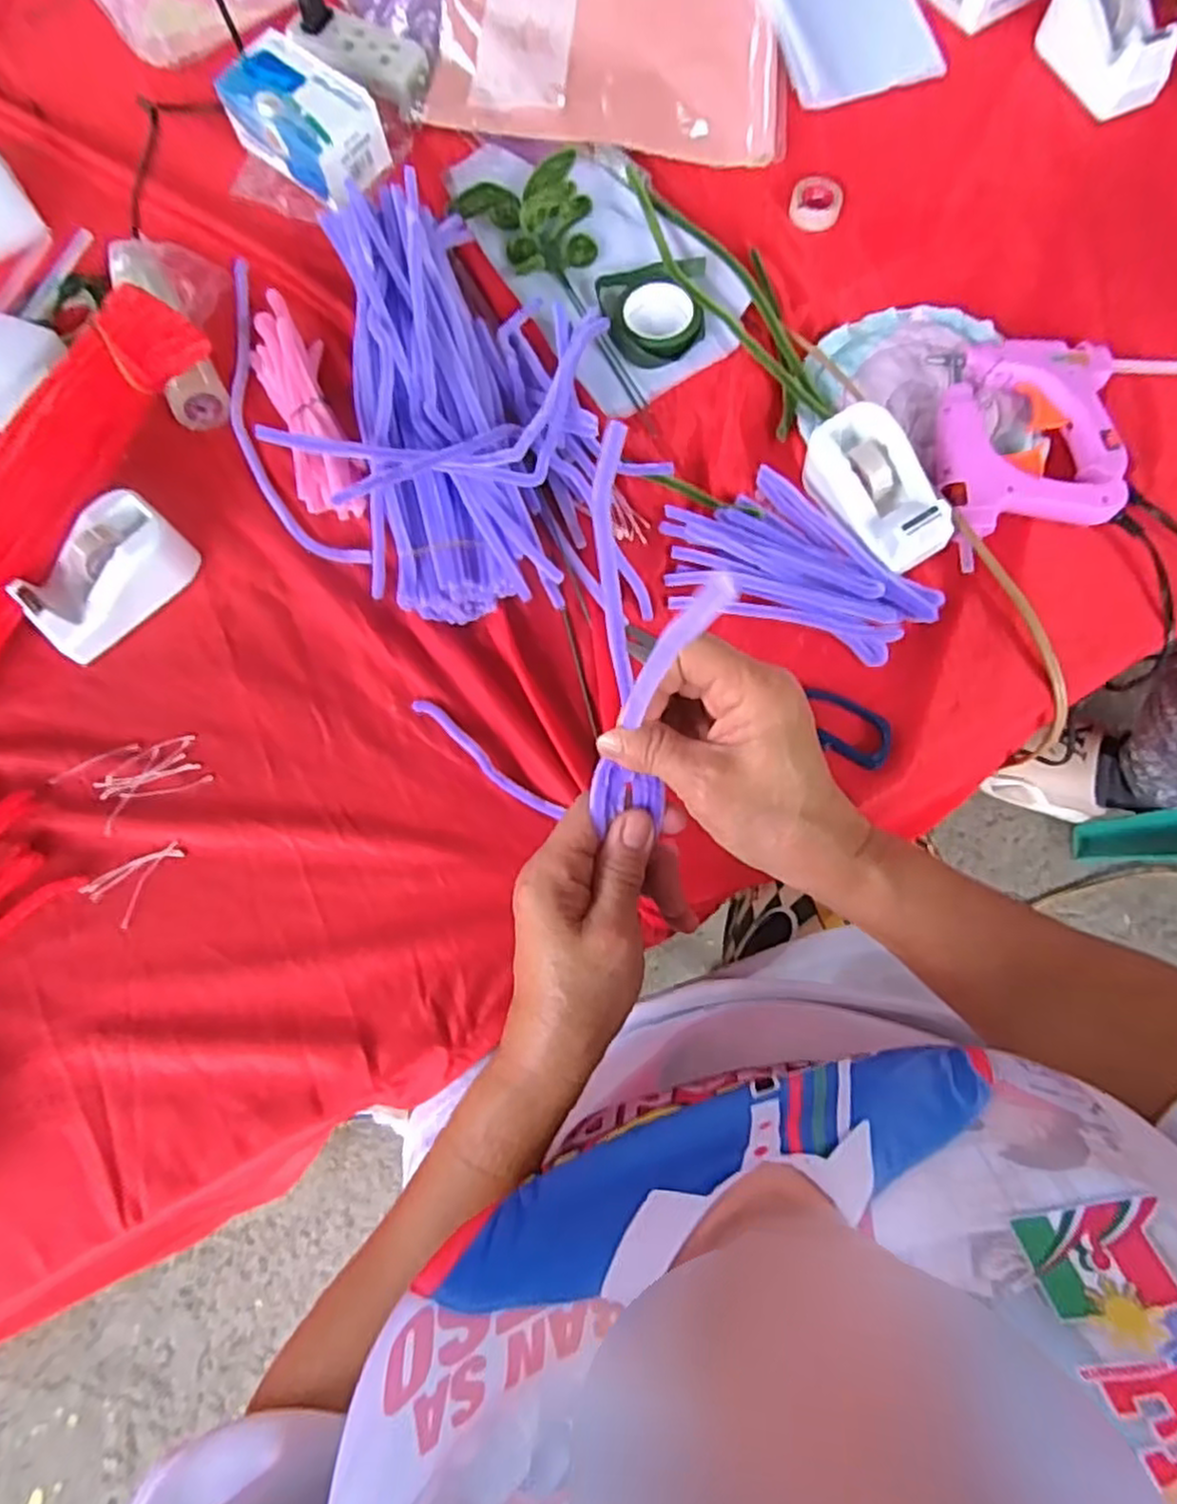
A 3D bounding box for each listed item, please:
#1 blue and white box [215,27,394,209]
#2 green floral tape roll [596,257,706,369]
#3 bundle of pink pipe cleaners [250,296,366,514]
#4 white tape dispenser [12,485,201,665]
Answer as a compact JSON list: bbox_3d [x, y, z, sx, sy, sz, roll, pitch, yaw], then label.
[{"bbox_3d":[-0.201,-0.453,0.533,0.118,0.050,0.071,41,80,11],"label":"blue and white box"},{"bbox_3d":[0.046,-0.298,0.498,0.069,0.018,0.071,0,75,2],"label":"green floral tape roll"},{"bbox_3d":[-0.187,-0.228,0.484,0.045,0.031,0.166,-22,76,-4],"label":"bundle of pink pipe cleaners"},{"bbox_3d":[-0.295,-0.107,0.451,0.054,0.040,0.098,41,80,11],"label":"white tape dispenser"}]

